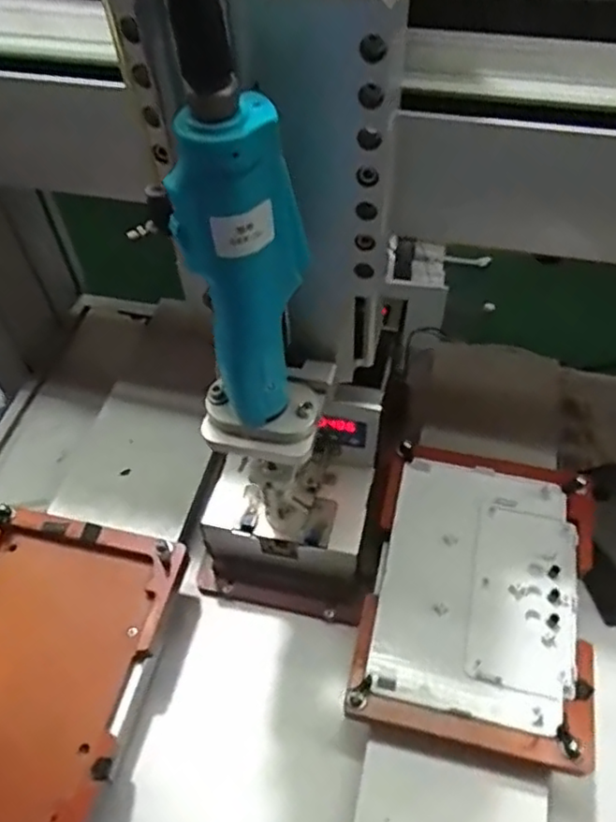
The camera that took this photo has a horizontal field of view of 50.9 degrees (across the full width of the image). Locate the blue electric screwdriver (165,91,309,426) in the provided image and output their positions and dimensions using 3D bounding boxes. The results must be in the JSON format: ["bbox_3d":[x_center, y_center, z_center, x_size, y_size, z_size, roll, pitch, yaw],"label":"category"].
[{"bbox_3d":[-0.026,-0.056,0.287,0.031,0.161,0.041,27,59,21],"label":"blue electric screwdriver"}]

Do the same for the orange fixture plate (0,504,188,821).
[{"bbox_3d":[-0.197,0.182,0.460,0.159,0.021,0.215,10,54,10],"label":"orange fixture plate"}]

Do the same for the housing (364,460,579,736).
[{"bbox_3d":[0.124,0.124,0.473,0.136,0.010,0.180,10,54,10],"label":"housing"}]

